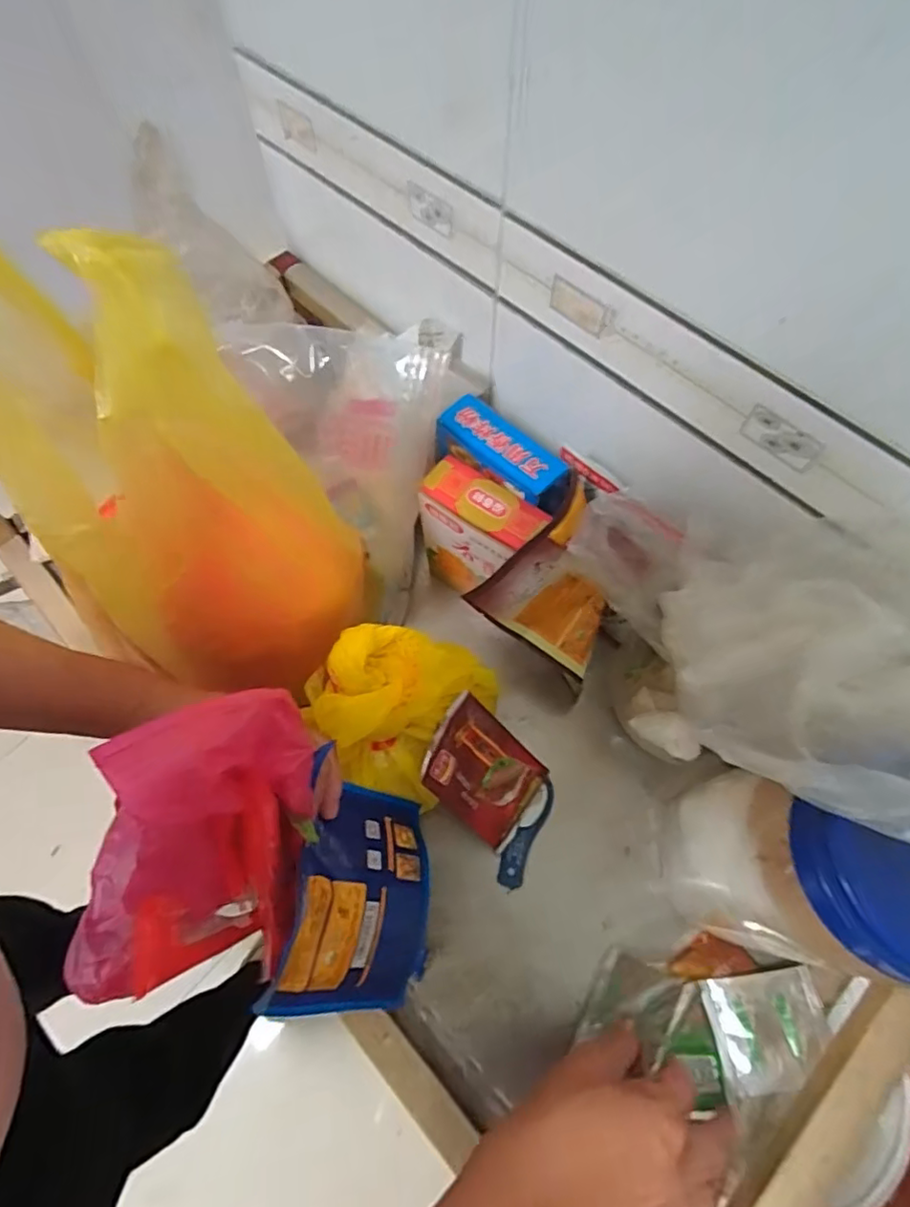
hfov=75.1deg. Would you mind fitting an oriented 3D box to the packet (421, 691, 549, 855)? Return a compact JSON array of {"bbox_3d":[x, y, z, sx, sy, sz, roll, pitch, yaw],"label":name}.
[{"bbox_3d":[0.024,0.130,0.455,0.114,0.011,0.074,47,64,-24],"label":"packet"}]

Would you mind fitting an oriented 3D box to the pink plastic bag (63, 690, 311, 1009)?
[{"bbox_3d":[-0.144,0.136,0.303,0.111,0.079,0.191,45,115,18],"label":"pink plastic bag"}]

